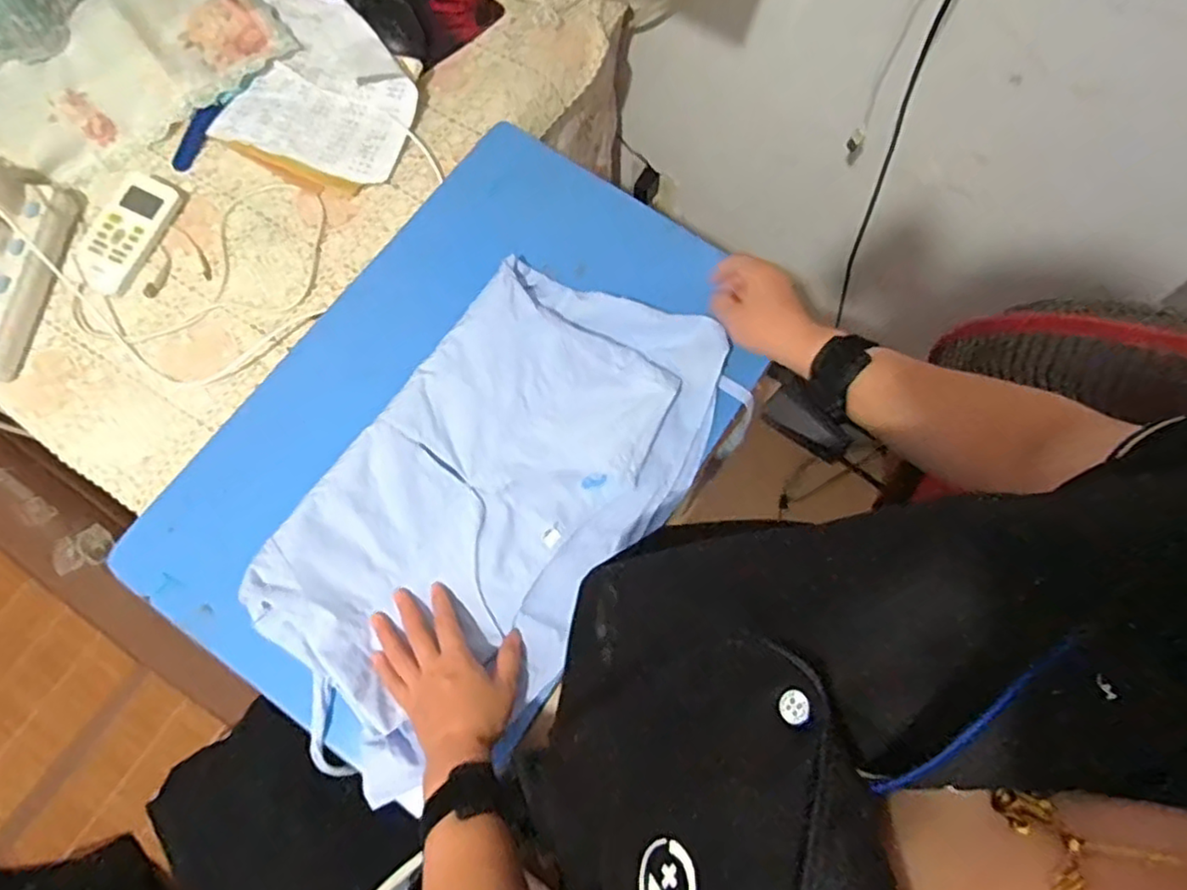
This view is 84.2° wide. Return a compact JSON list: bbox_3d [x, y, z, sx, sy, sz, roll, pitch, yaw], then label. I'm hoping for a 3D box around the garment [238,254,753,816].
[{"bbox_3d":[-0.092,0.052,0.595,0.258,0.040,0.485,34,76,8],"label":"garment"}]

